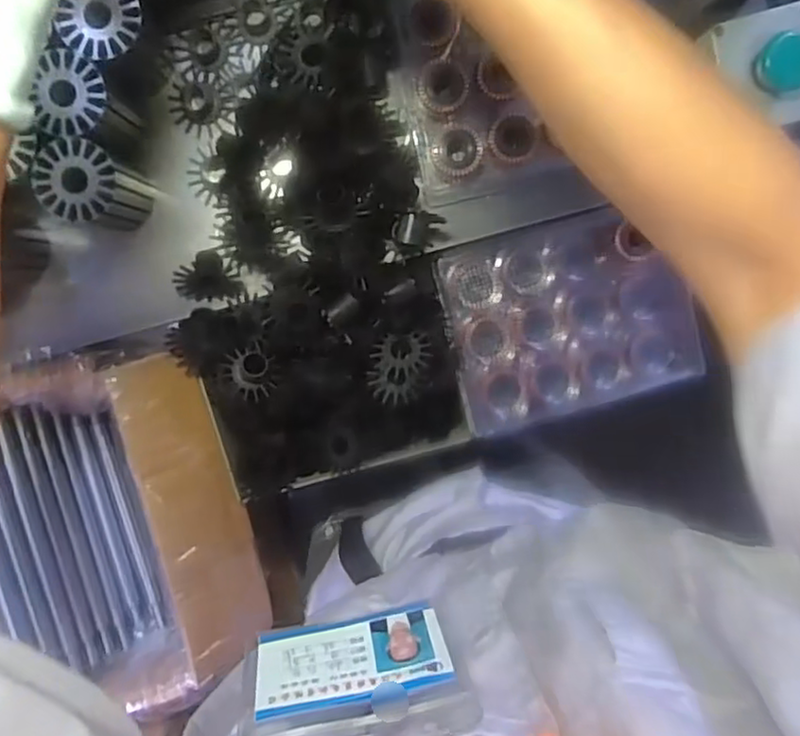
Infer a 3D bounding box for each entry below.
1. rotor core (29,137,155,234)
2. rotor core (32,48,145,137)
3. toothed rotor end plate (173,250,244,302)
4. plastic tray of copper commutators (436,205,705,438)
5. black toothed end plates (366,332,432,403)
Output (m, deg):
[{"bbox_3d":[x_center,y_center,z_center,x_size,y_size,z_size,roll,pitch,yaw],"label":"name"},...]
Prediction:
[{"bbox_3d":[-0.211,-0.124,0.462,0.055,0.082,0.054,-1,97,-4],"label":"rotor core"},{"bbox_3d":[-0.212,-0.177,0.450,0.048,0.074,0.048,-1,97,-4],"label":"rotor core"},{"bbox_3d":[-0.148,-0.070,0.503,0.047,0.033,0.037,-10,98,-3],"label":"toothed rotor end plate"},{"bbox_3d":[0.138,-0.042,0.552,0.195,0.029,0.155,-17,98,-2],"label":"plastic tray of copper commutators"},{"bbox_3d":[-0.002,-0.001,0.529,0.044,0.012,0.056,19,105,-2],"label":"black toothed end plates"}]

